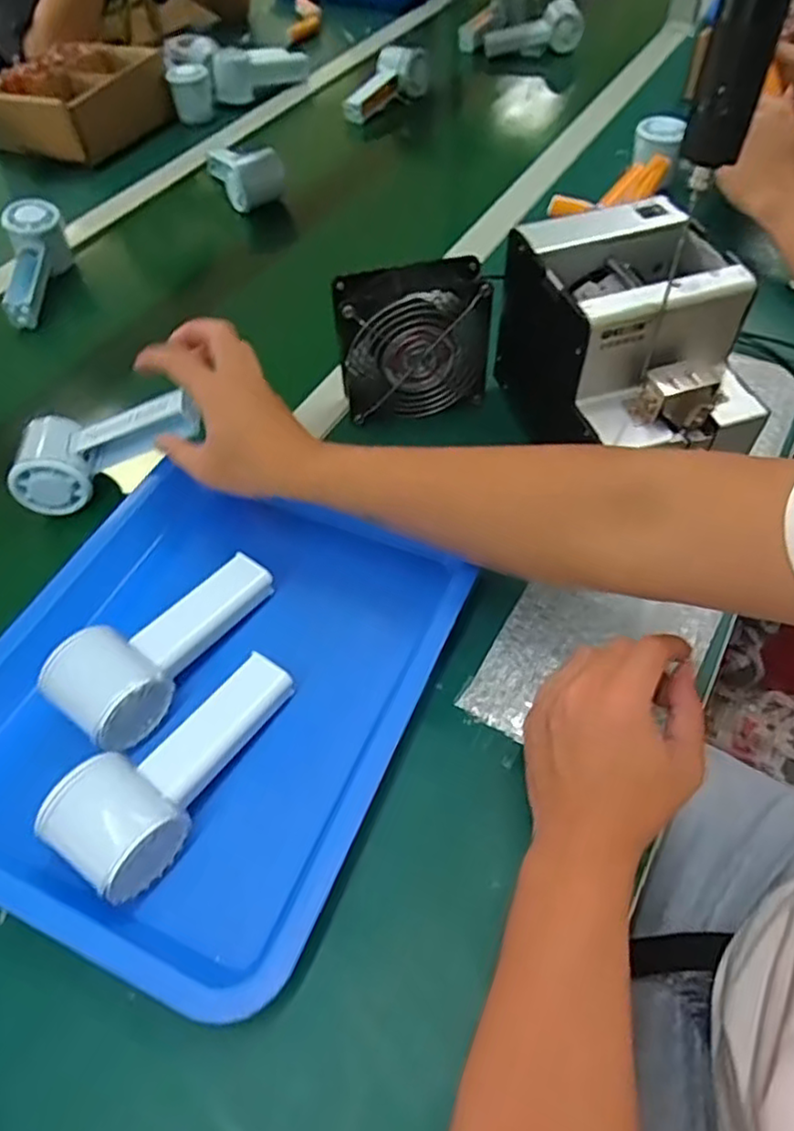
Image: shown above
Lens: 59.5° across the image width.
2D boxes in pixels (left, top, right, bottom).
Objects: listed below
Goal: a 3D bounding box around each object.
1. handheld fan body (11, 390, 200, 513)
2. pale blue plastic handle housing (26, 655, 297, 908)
[{"bbox_3d":[-0.226,-0.099,0.544,0.157,0.051,0.062,-22,53,7],"label":"handheld fan body"},{"bbox_3d":[-0.123,0.110,0.399,0.063,0.056,0.149,28,60,22],"label":"pale blue plastic handle housing"}]

